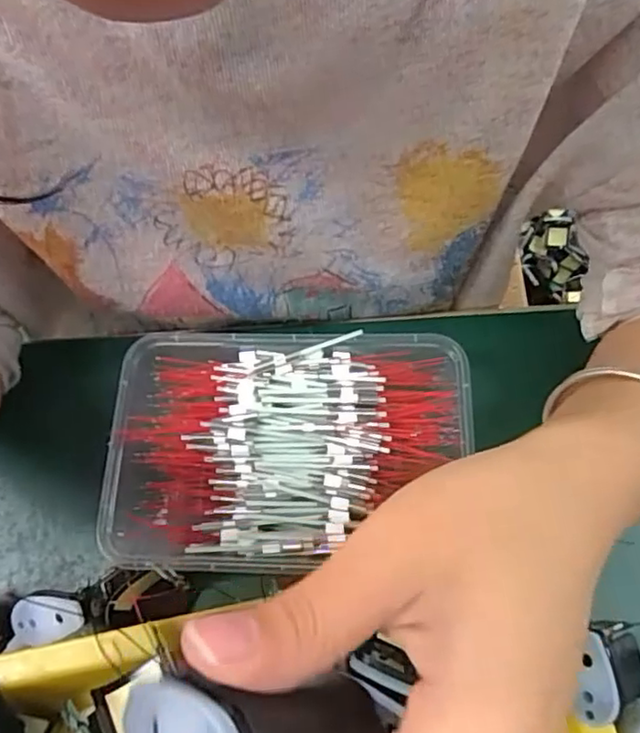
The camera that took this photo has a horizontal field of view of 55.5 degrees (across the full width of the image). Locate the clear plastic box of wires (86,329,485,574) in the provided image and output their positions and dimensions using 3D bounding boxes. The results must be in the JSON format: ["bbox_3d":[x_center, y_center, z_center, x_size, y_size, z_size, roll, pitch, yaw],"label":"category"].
[{"bbox_3d":[-0.017,0.043,0.301,0.167,0.053,0.109,1,68,2],"label":"clear plastic box of wires"}]

